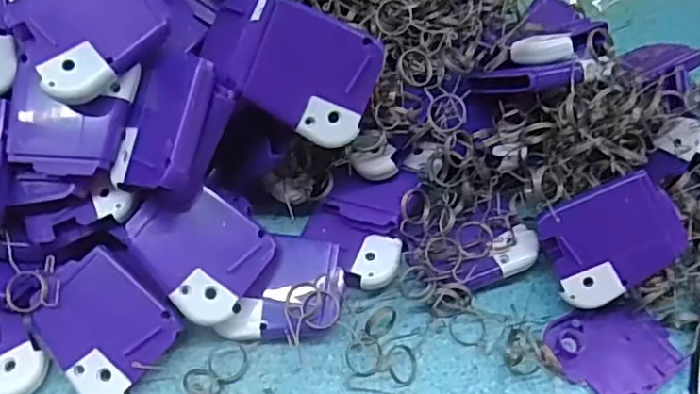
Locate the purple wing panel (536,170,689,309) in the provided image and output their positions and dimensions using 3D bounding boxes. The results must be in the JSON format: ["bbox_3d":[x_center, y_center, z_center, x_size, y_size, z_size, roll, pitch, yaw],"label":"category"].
[{"bbox_3d":[0.127,0.021,0.296,0.061,0.005,0.051,-25,90,15],"label":"purple wing panel"}]

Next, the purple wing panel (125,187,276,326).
[{"bbox_3d":[-0.070,0.024,0.282,0.060,0.004,0.051,37,69,-2],"label":"purple wing panel"}]

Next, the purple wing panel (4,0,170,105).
[{"bbox_3d":[-0.110,-0.074,0.264,0.059,0.006,0.049,-35,87,-16],"label":"purple wing panel"}]

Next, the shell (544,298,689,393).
[{"bbox_3d":[0.133,0.074,0.304,0.058,0.010,0.050,-29,65,-21],"label":"shell"}]

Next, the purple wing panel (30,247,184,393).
[{"bbox_3d":[-0.111,0.059,0.276,0.056,0.004,0.049,44,79,1],"label":"purple wing panel"}]

